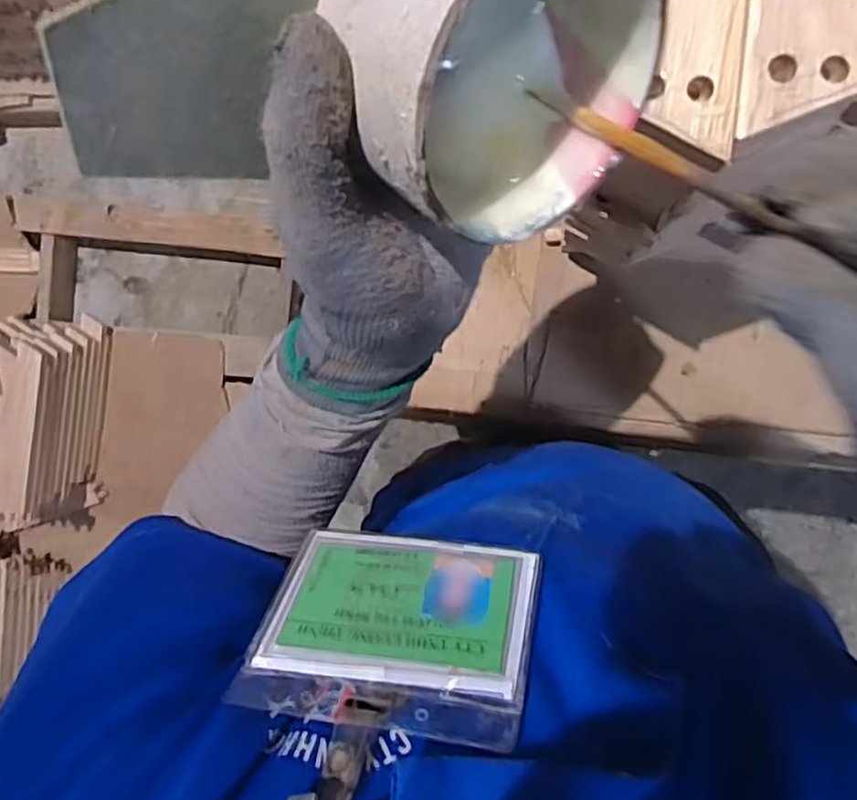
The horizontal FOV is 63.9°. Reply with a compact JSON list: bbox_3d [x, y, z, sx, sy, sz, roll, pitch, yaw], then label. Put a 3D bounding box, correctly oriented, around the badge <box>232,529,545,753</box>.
[{"bbox_3d":[-0.009,0.082,0.254,0.094,0.083,0.005,4,127,15],"label":"badge"}]

